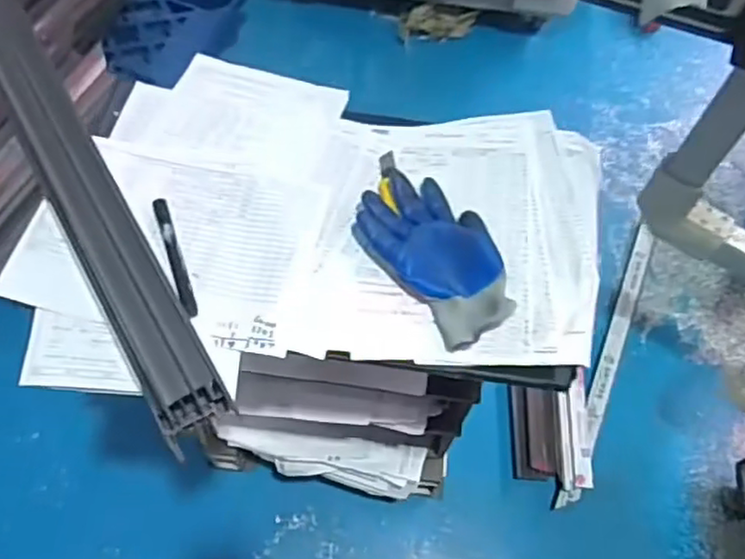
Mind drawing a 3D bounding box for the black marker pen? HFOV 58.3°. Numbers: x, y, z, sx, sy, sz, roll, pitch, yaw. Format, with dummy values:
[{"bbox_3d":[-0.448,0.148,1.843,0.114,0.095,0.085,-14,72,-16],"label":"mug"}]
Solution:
[{"bbox_3d":[-0.210,-0.026,0.708,0.013,0.010,0.150,-17,64,-12],"label":"black marker pen"}]

